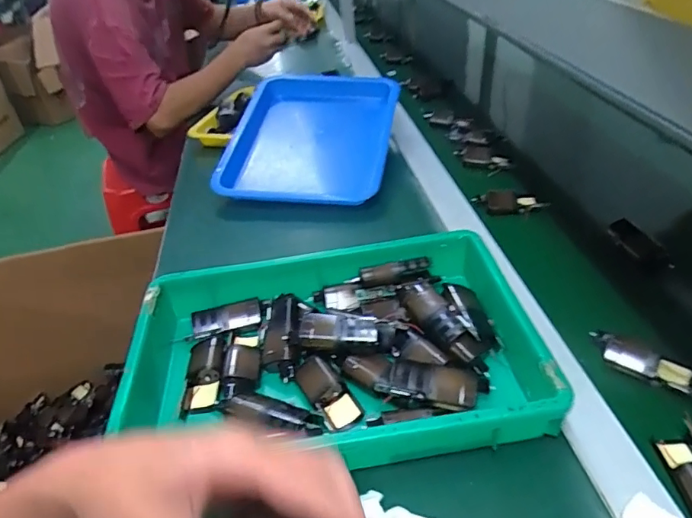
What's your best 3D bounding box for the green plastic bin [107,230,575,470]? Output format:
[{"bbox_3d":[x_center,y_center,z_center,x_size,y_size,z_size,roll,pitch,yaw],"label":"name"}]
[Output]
[{"bbox_3d":[-0.015,0.084,0.480,0.357,0.059,0.237,-7,38,-2],"label":"green plastic bin"}]

